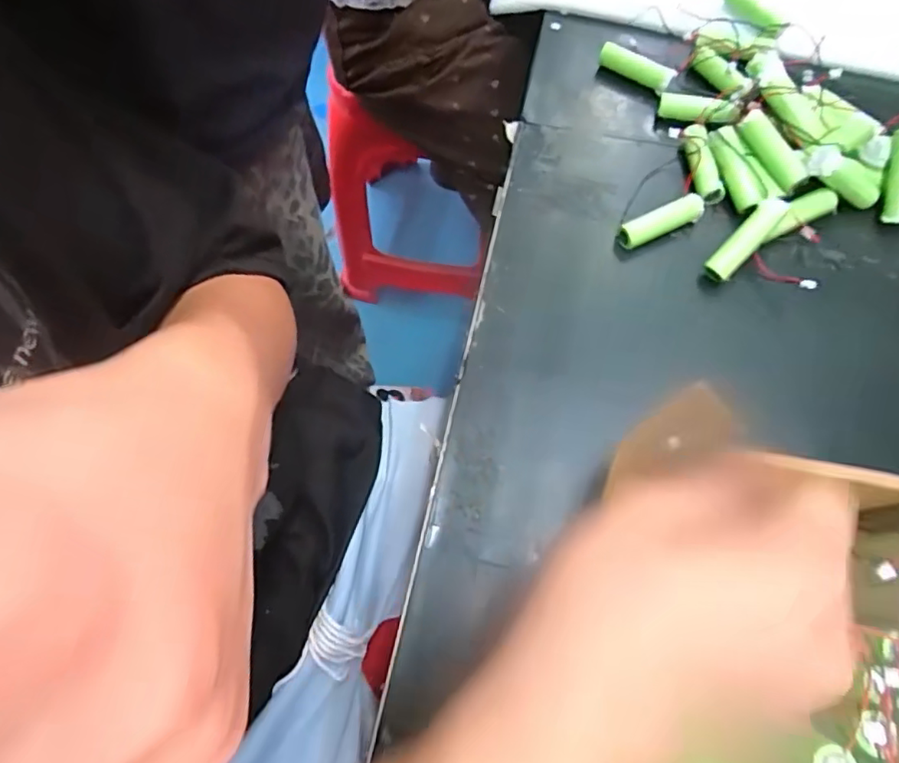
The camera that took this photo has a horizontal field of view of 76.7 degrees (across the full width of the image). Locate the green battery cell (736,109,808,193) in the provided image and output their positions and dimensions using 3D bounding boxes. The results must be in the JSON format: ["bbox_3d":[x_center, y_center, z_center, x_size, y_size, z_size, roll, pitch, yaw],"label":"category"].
[{"bbox_3d":[0.187,-0.134,0.330,0.014,0.015,0.050,-33,85,-12],"label":"green battery cell"}]

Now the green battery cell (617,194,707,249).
[{"bbox_3d":[0.123,-0.091,0.330,0.052,0.015,0.013,-24,69,-9],"label":"green battery cell"}]

